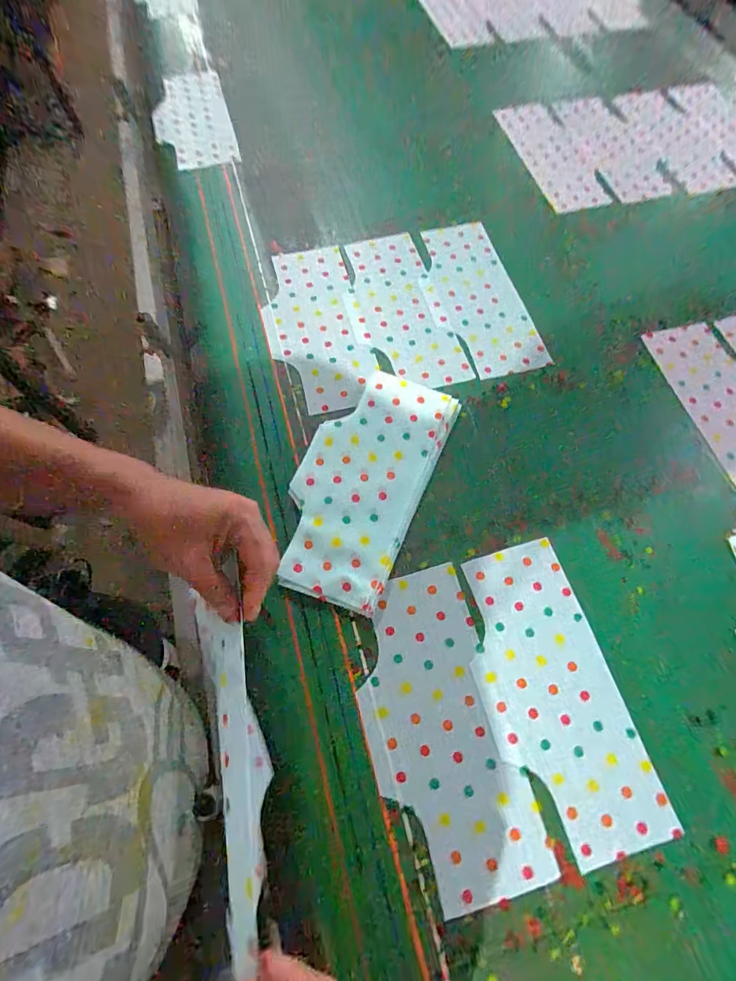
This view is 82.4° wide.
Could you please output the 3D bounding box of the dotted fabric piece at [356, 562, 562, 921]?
[{"bbox_3d":[0.066,0.224,0.404,0.131,0.008,0.279,-14,68,-7],"label":"dotted fabric piece"}]

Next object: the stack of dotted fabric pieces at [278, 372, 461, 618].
[{"bbox_3d":[-0.004,-0.017,0.494,0.139,0.018,0.289,23,68,8],"label":"stack of dotted fabric pieces"}]

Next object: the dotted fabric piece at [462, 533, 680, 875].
[{"bbox_3d":[0.181,0.198,0.419,0.133,0.008,0.281,-14,68,-8],"label":"dotted fabric piece"}]

